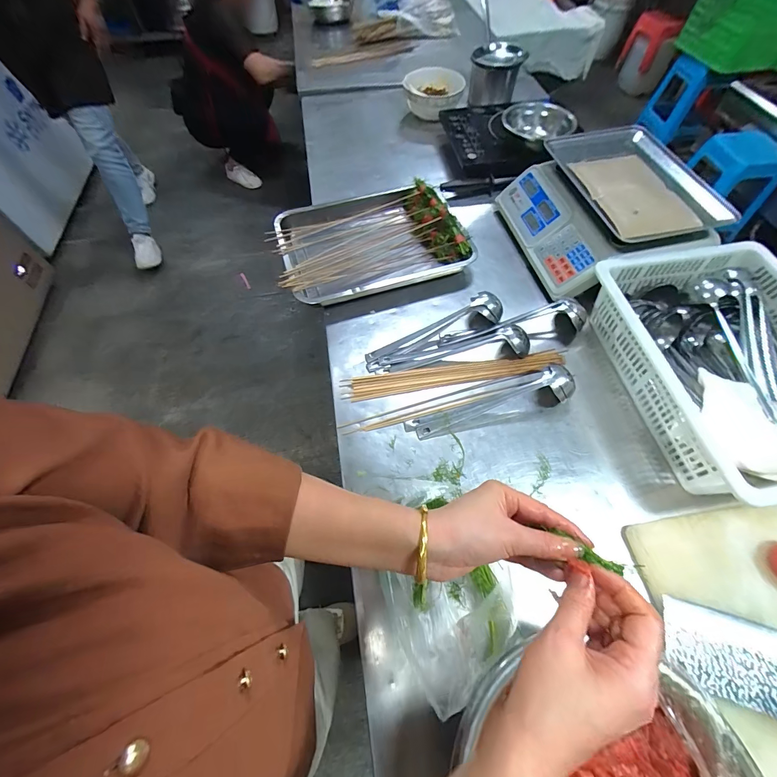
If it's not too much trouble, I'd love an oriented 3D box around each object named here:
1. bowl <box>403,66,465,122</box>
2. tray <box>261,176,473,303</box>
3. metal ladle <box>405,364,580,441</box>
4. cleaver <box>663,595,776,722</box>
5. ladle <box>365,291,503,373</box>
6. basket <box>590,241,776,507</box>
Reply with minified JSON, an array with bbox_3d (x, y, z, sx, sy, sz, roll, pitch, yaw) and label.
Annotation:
[{"bbox_3d":[0.133,-0.867,1.020,0.166,0.079,0.168,0,61,0],"label":"bowl"},{"bbox_3d":[-0.048,-0.323,0.763,0.390,0.079,0.284,-18,63,-9],"label":"tray"},{"bbox_3d":[0.171,0.027,0.582,0.288,0.051,0.060,-15,62,-8],"label":"metal ladle"},{"bbox_3d":[0.486,0.342,0.400,0.288,0.022,0.092,16,63,9],"label":"cleaver"},{"bbox_3d":[0.088,-0.107,0.649,0.280,0.050,0.062,-24,64,-12],"label":"ladle"},{"bbox_3d":[0.555,-0.041,0.566,0.302,0.106,0.422,-7,61,-3],"label":"basket"}]

